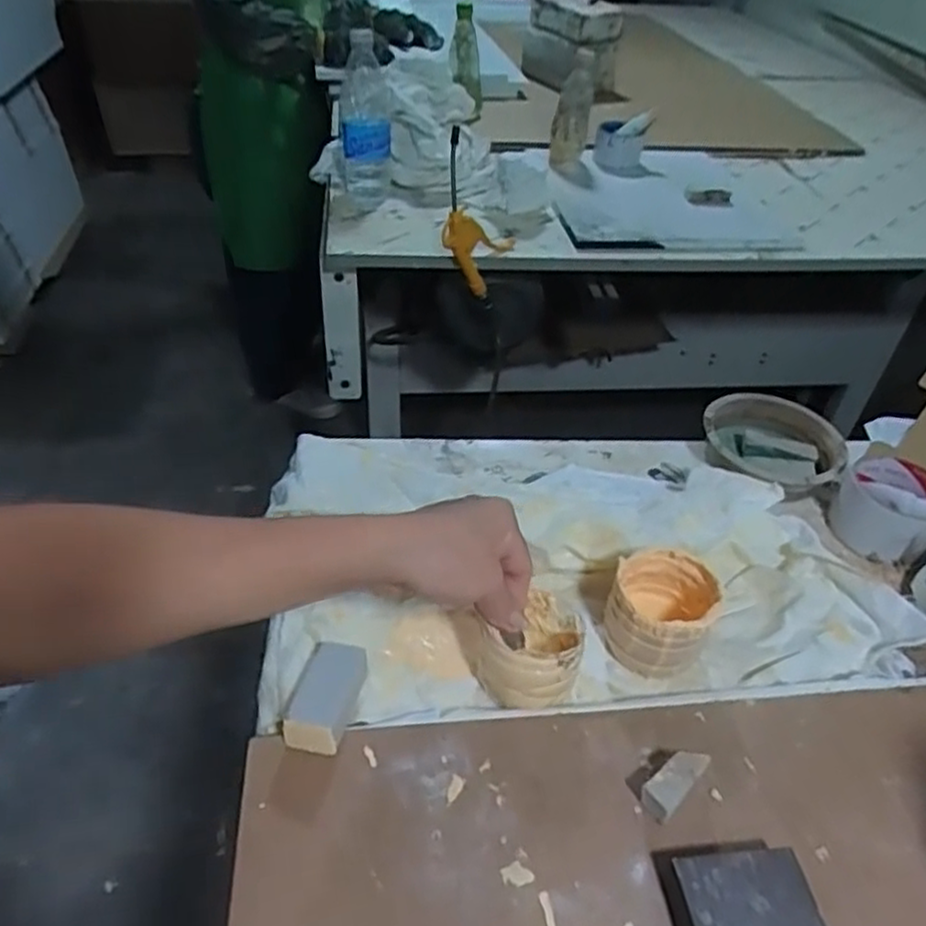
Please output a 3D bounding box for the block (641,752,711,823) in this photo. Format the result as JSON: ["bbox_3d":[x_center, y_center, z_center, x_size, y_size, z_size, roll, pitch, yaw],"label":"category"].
[{"bbox_3d":[0.126,0.189,0.426,0.044,0.026,0.019,-28,52,-32],"label":"block"}]

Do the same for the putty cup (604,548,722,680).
[{"bbox_3d":[0.138,0.103,0.508,0.068,0.059,0.069,3,42,-3],"label":"putty cup"}]

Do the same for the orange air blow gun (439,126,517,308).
[{"bbox_3d":[0.016,-0.303,0.929,0.027,0.270,0.097,36,75,30],"label":"orange air blow gun"}]

